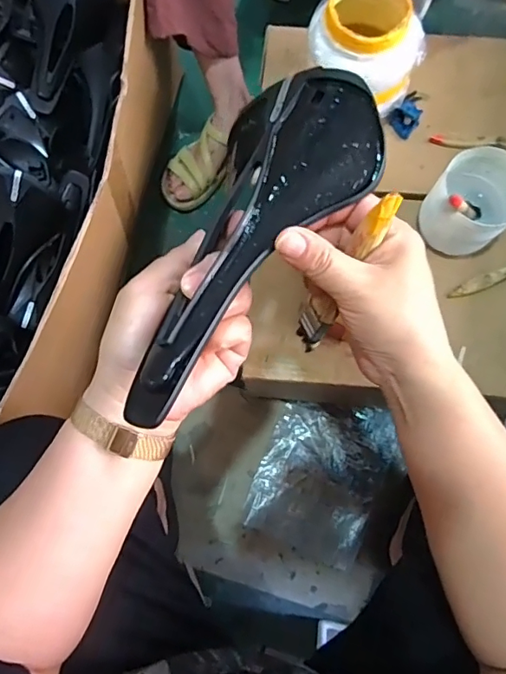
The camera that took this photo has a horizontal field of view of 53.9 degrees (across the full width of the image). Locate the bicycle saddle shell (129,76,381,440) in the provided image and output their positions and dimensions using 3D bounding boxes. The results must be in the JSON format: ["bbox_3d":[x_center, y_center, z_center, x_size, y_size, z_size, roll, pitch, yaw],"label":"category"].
[{"bbox_3d":[-0.005,-0.057,0.300,0.116,0.050,0.238,22,72,22],"label":"bicycle saddle shell"}]

